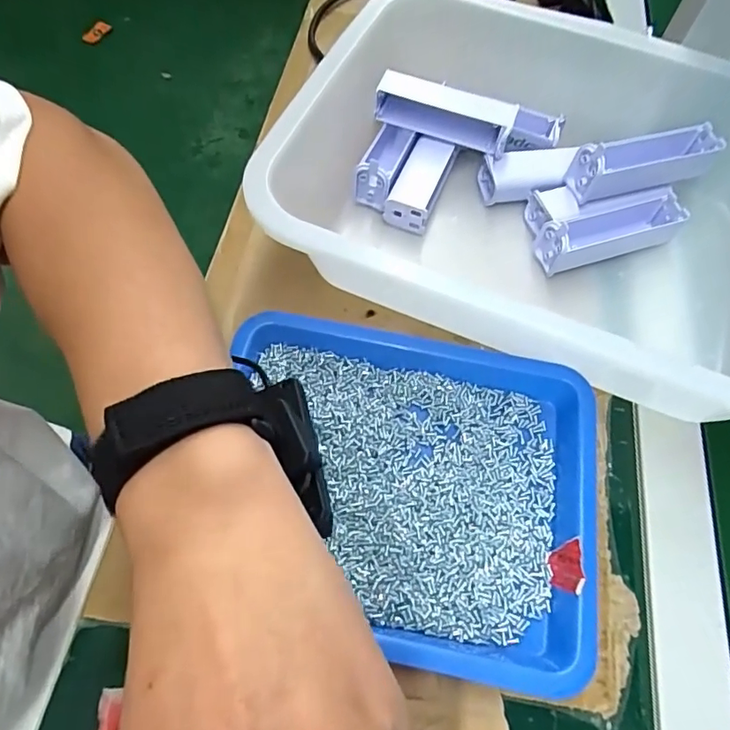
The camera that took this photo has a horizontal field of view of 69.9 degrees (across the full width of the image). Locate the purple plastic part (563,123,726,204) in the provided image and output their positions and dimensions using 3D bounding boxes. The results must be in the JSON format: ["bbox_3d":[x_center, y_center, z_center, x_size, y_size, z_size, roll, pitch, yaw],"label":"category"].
[{"bbox_3d":[0.198,-0.142,0.371,0.101,0.038,0.029,-15,66,-11],"label":"purple plastic part"}]

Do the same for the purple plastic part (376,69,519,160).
[{"bbox_3d":[0.059,-0.185,0.388,0.099,0.028,0.032,20,64,6],"label":"purple plastic part"}]

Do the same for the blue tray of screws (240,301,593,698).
[{"bbox_3d":[0.022,0.065,0.295,0.209,0.029,0.178,9,64,1],"label":"blue tray of screws"}]

